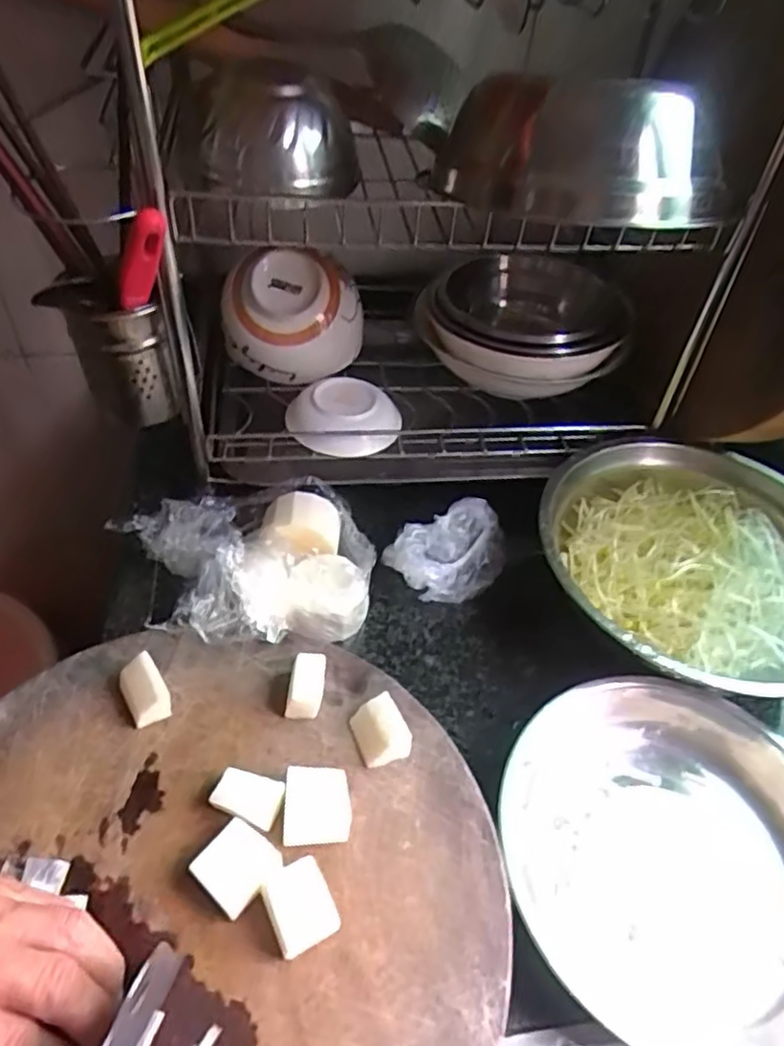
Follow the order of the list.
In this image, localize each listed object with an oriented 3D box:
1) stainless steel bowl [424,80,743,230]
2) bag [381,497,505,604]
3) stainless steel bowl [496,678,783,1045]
[{"bbox_3d":[0.119,-0.226,0.392,0.169,0.067,0.138,10,47,4],"label":"stainless steel bowl"},{"bbox_3d":[0.045,0.025,0.519,0.091,0.041,0.066,-14,50,-18],"label":"bag"},{"bbox_3d":[0.162,0.187,0.384,0.196,0.036,0.192,3,47,-3],"label":"stainless steel bowl"}]

